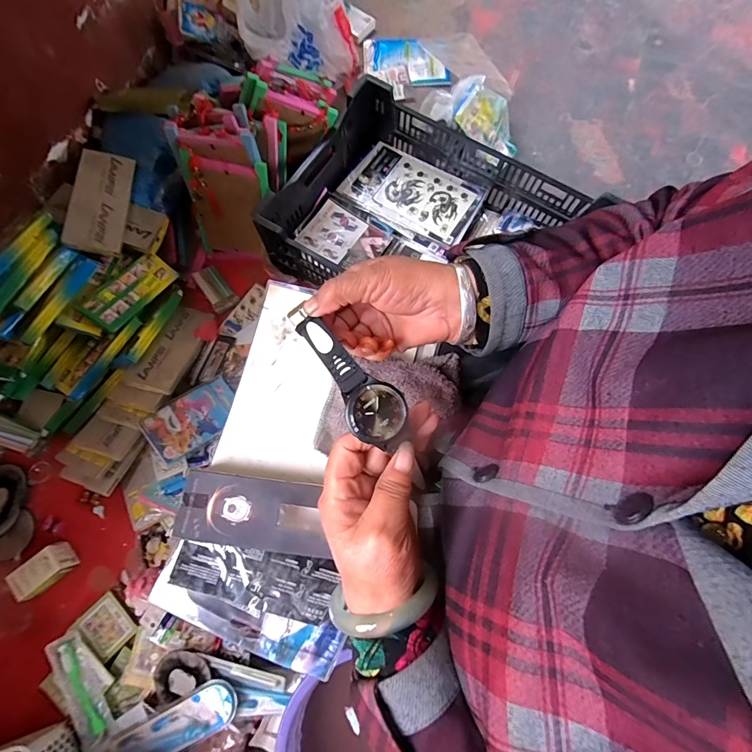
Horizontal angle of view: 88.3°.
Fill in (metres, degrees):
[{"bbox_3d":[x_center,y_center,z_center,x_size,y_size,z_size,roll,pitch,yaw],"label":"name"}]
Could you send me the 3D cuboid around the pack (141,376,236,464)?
[{"bbox_3d":[-0.344,0.079,0.739,0.164,0.009,0.095,-36,87,-31],"label":"pack"}]

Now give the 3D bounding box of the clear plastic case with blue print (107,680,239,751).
[{"bbox_3d":[-0.333,0.573,0.626,0.206,0.030,0.067,-25,78,-7],"label":"clear plastic case with blue print"}]

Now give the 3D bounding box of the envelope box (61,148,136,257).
[{"bbox_3d":[-0.527,-0.337,0.742,0.093,0.018,0.217,6,74,-19],"label":"envelope box"}]

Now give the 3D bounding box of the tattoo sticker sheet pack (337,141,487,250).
[{"bbox_3d":[0.078,-0.409,0.863,0.299,0.017,0.163,30,78,11],"label":"tattoo sticker sheet pack"}]

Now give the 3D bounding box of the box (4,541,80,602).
[{"bbox_3d":[-0.596,0.350,0.697,0.055,0.051,0.090,44,80,9],"label":"box"}]

